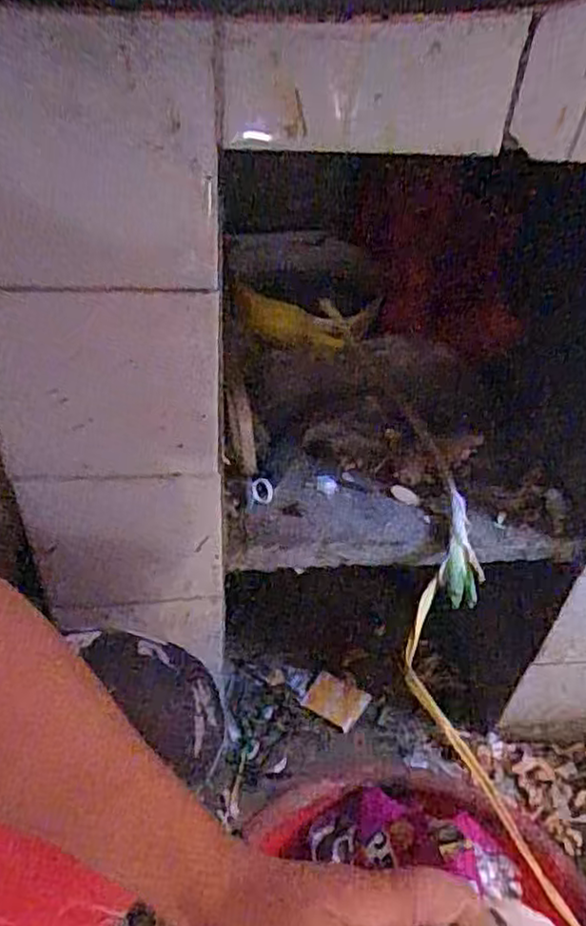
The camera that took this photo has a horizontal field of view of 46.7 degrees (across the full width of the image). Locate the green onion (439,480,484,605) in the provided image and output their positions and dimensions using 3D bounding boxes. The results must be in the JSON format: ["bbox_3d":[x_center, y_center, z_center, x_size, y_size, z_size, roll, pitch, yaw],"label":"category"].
[{"bbox_3d":[0.149,0.073,0.607,0.041,0.024,0.110,4,70,-2],"label":"green onion"}]

